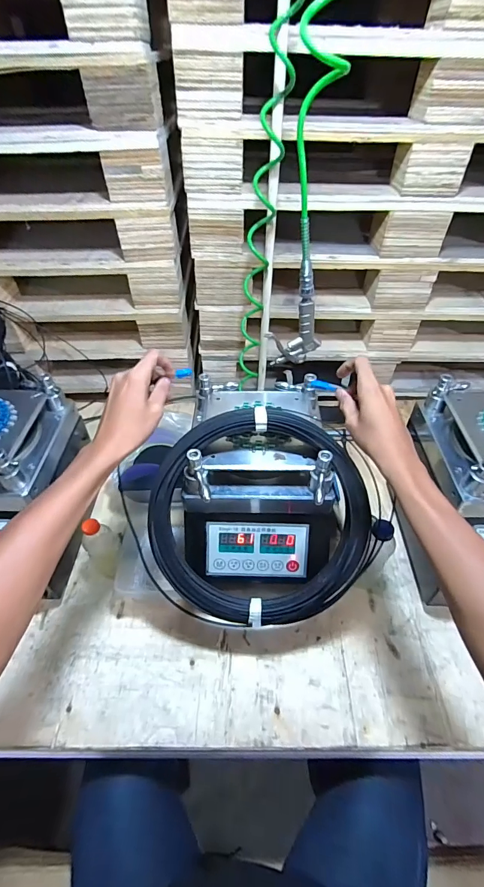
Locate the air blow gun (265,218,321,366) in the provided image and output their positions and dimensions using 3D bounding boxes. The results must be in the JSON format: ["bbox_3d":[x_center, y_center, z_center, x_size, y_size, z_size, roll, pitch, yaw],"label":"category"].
[{"bbox_3d":[0.090,-0.233,0.623,0.085,0.221,0.027,-13,48,-10],"label":"air blow gun"}]

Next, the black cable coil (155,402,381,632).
[{"bbox_3d":[0.023,0.111,0.555,0.306,0.313,0.056,-24,5,4],"label":"black cable coil"}]

